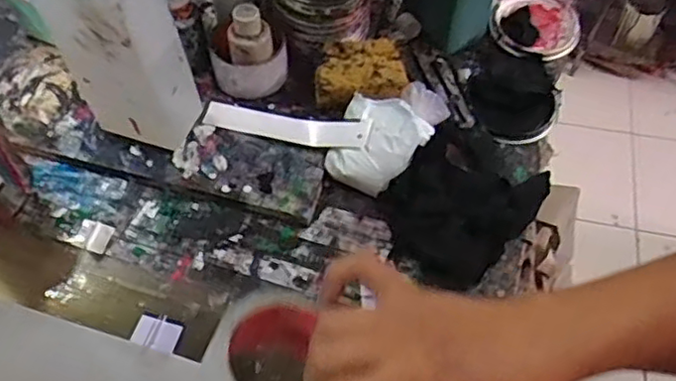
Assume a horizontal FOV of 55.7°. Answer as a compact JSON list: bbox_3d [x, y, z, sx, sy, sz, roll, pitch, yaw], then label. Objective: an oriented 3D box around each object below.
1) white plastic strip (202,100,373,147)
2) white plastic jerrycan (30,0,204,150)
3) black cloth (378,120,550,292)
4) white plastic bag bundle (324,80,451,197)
[{"bbox_3d":[-0.054,-0.068,0.655,0.173,0.026,0.031,13,57,10],"label":"white plastic strip"},{"bbox_3d":[-0.195,-0.133,0.576,0.103,0.207,0.061,12,57,9],"label":"white plastic jerrycan"},{"bbox_3d":[0.119,0.005,0.611,0.118,0.035,0.159,35,63,22],"label":"black cloth"},{"bbox_3d":[0.046,-0.055,0.634,0.094,0.048,0.109,21,58,14],"label":"white plastic bag bundle"}]

